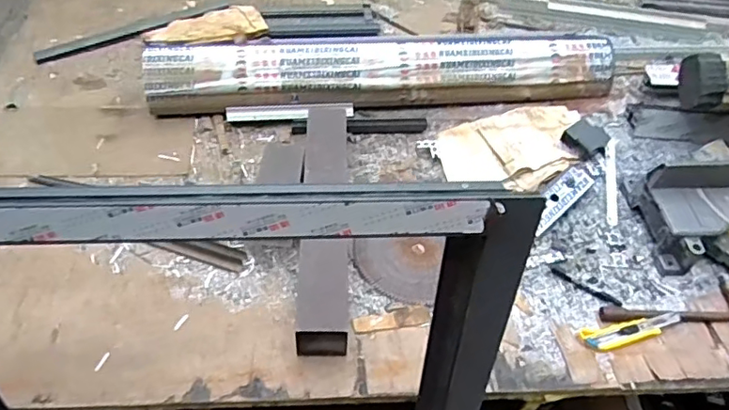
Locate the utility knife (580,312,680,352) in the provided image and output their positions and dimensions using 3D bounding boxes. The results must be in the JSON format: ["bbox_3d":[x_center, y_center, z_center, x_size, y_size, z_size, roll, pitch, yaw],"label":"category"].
[{"bbox_3d":[0.458,0.213,0.958,0.186,0.014,0.042,-9,52,-11],"label":"utility knife"}]

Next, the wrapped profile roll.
[{"bbox_3d":[0.056,-0.306,1.284,1.059,0.111,0.128,-4,51,-6],"label":"wrapped profile roll"}]

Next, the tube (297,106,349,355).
[{"bbox_3d":[-0.074,0.013,1.046,0.092,0.097,0.535,1,51,-3],"label":"tube"}]

